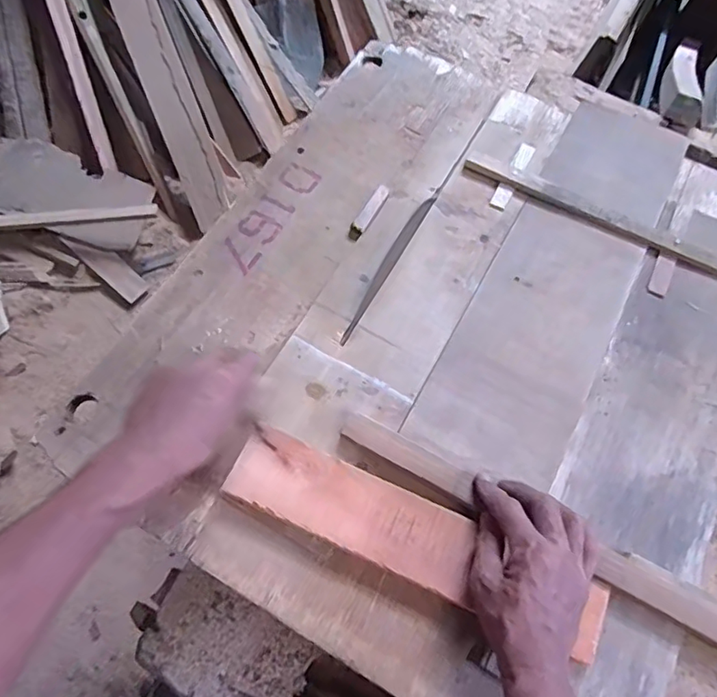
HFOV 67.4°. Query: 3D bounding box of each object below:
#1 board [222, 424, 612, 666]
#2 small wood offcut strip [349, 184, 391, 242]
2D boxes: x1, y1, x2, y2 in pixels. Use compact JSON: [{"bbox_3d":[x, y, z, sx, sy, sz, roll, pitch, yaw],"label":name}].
[{"bbox_3d":[0.050,0.174,0.500,0.358,0.012,0.072,23,66,9],"label":"board"},{"bbox_3d":[0.015,-0.172,0.681,0.021,0.013,0.086,30,67,12],"label":"small wood offcut strip"}]

